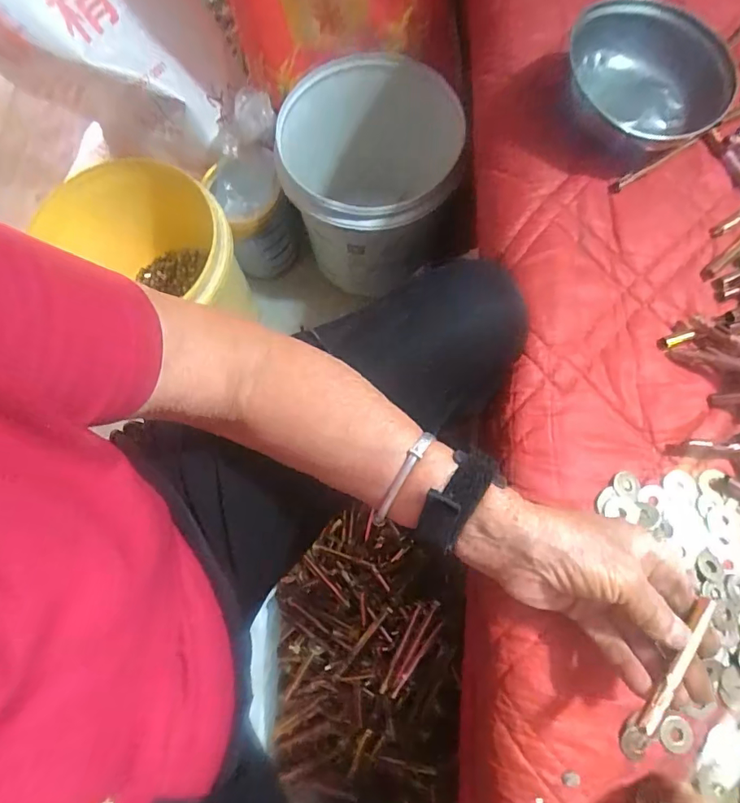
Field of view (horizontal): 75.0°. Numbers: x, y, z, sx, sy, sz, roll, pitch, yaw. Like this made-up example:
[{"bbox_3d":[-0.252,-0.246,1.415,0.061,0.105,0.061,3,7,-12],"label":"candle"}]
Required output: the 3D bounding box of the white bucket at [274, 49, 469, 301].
[{"bbox_3d":[0.012,-0.332,0.774,0.235,0.303,0.252,-1,74,2],"label":"white bucket"}]

